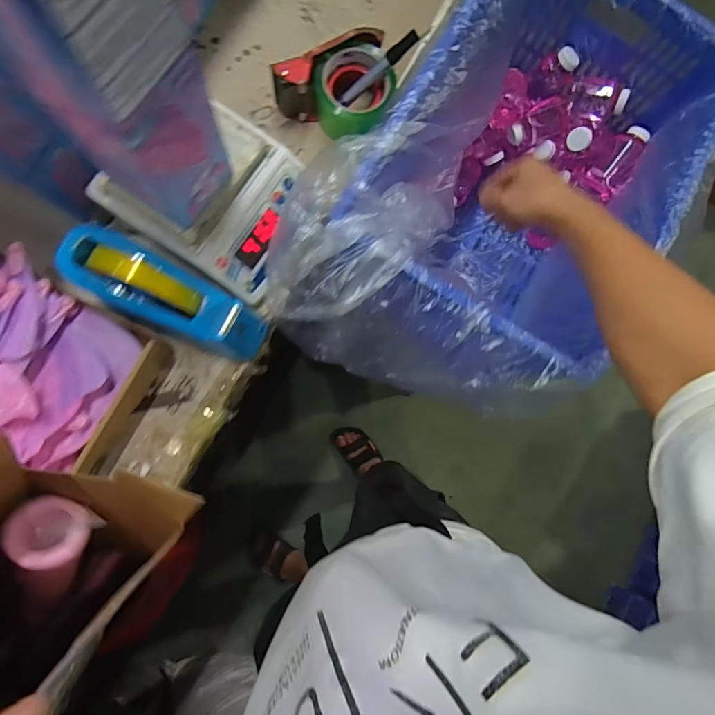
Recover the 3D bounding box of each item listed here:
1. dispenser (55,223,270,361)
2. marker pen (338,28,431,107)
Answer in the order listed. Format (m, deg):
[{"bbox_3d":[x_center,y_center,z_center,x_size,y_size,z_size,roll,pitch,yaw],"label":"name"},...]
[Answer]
[{"bbox_3d":[-0.201,-0.064,0.453,0.221,0.104,0.070,28,81,-17],"label":"dispenser"},{"bbox_3d":[0.028,-0.355,0.513,0.125,0.009,0.015,-26,87,29],"label":"marker pen"}]

